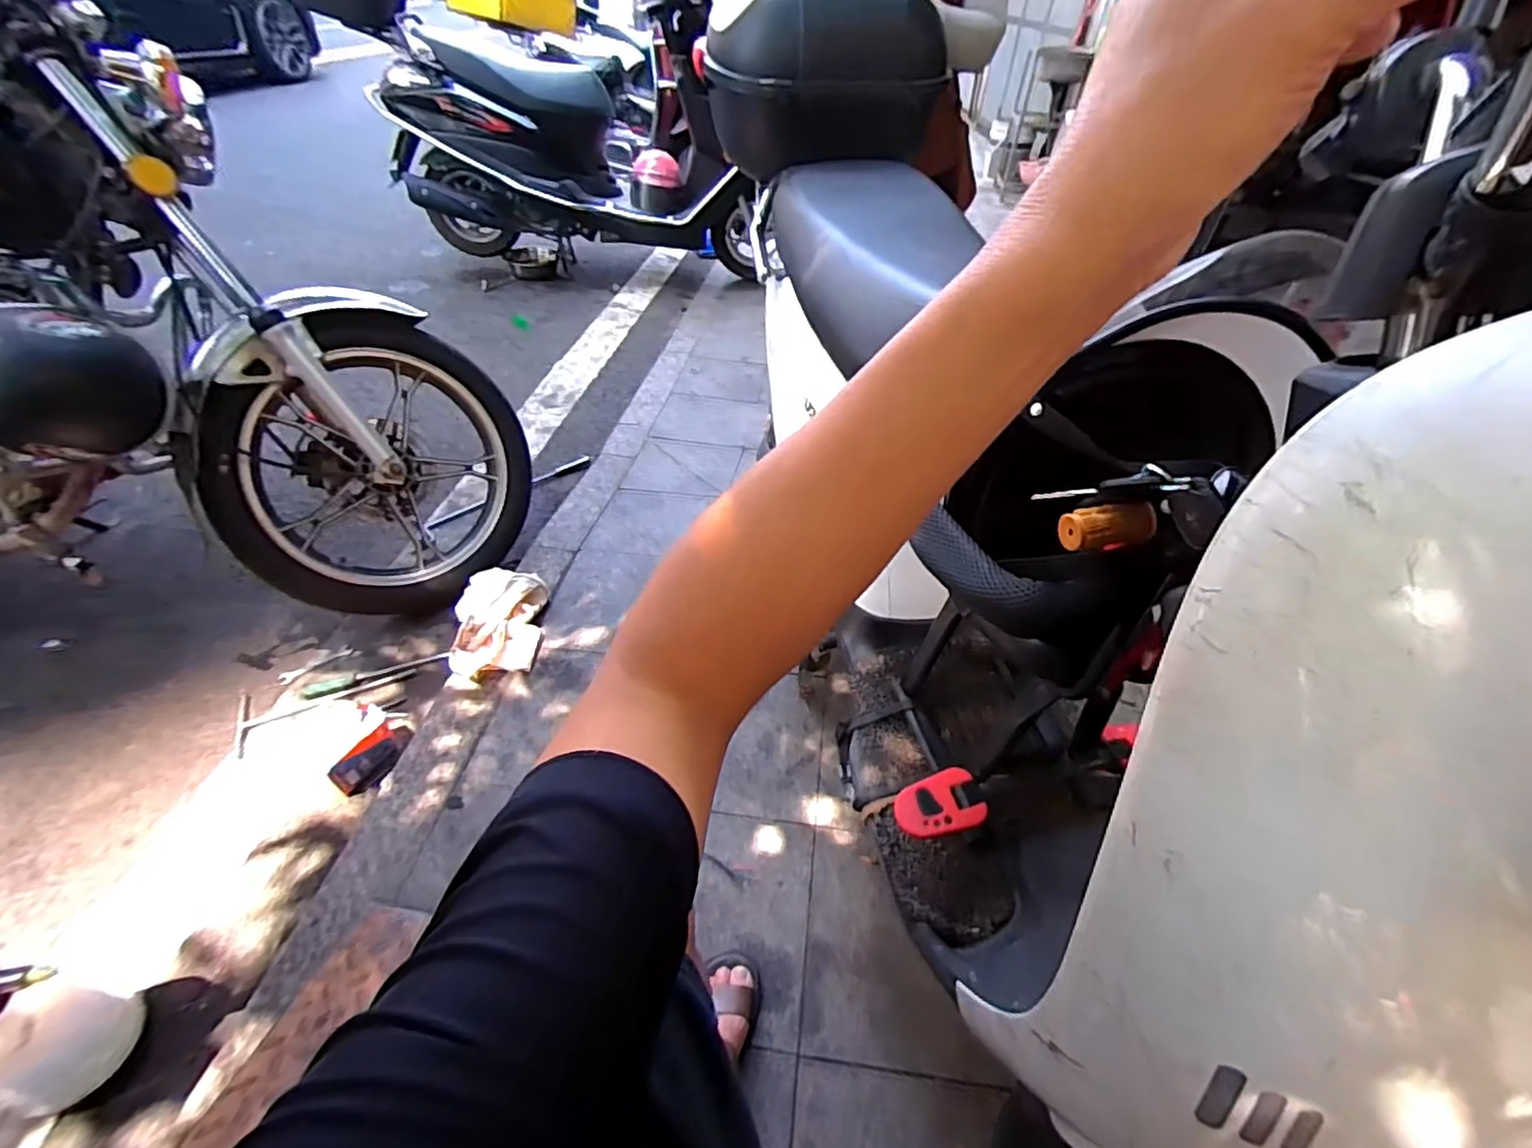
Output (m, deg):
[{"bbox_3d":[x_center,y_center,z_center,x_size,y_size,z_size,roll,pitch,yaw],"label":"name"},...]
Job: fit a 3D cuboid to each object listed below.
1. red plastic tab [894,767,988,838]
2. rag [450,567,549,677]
[{"bbox_3d":[0.185,0.244,0.687,0.093,0.009,0.059,-14,58,-4],"label":"red plastic tab"},{"bbox_3d":[-0.538,0.107,1.299,0.161,0.094,0.244,-1,44,-4],"label":"rag"}]

